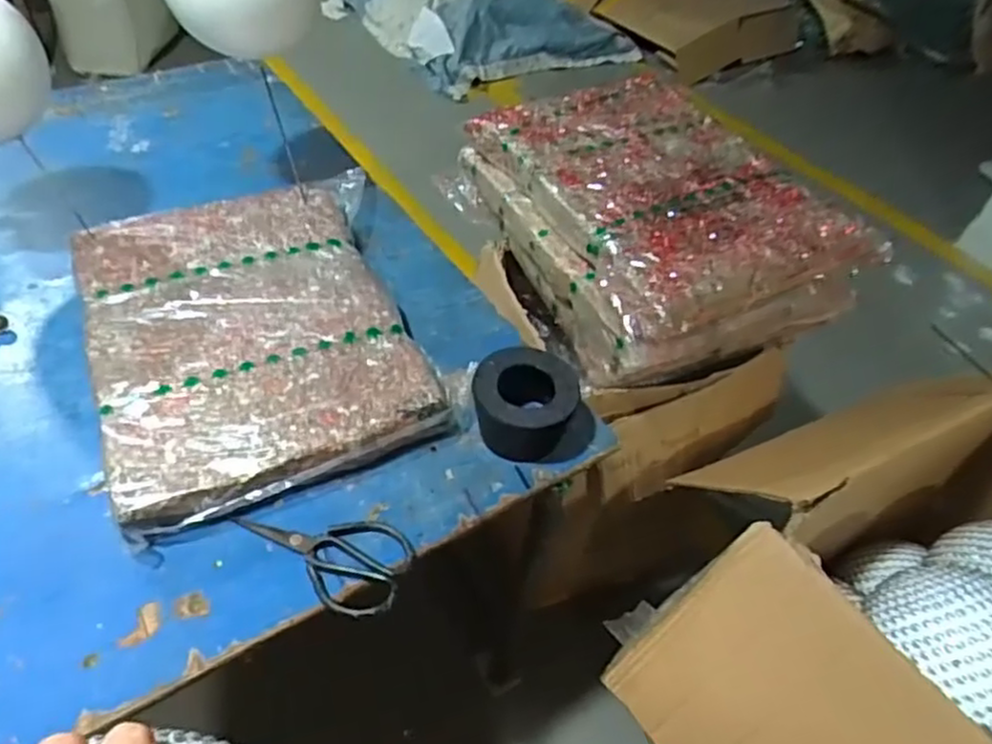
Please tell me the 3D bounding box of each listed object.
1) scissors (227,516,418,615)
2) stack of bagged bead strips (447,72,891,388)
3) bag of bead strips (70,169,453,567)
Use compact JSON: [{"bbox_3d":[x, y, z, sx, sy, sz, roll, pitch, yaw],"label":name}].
[{"bbox_3d":[-0.167,0.169,0.681,0.178,0.009,0.093,23,48,18],"label":"scissors"},{"bbox_3d":[0.227,-0.228,1.037,0.390,0.160,0.501,-17,49,-21],"label":"stack of bagged bead strips"},{"bbox_3d":[-0.292,-0.064,0.872,0.387,0.058,0.522,-17,49,-21],"label":"bag of bead strips"}]

